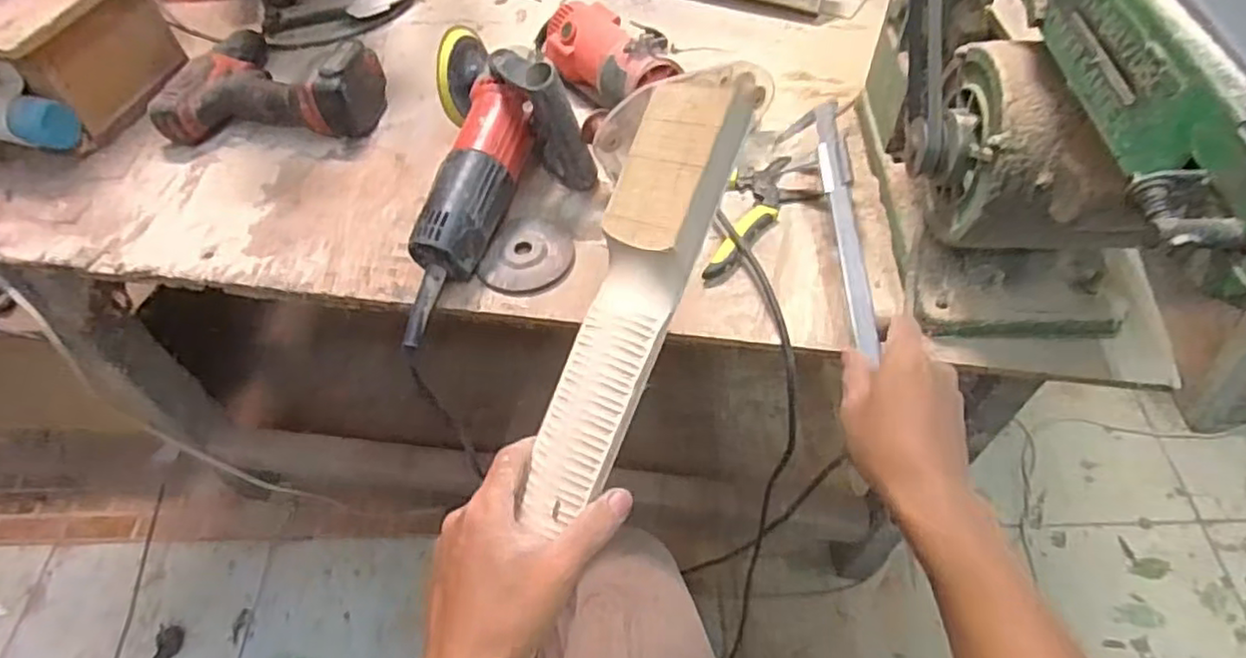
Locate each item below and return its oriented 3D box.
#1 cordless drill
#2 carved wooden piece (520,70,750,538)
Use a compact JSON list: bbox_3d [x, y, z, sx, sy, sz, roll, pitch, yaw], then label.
[{"bbox_3d":[-0.365,-0.253,0.695,0.198,0.065,0.162,15,57,12],"label":"cordless drill"},{"bbox_3d":[0.003,-0.020,0.406,0.062,0.032,0.282,20,90,14],"label":"carved wooden piece"}]

